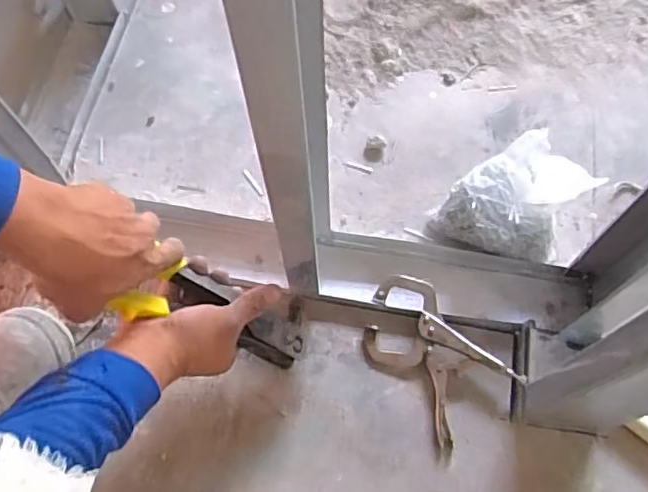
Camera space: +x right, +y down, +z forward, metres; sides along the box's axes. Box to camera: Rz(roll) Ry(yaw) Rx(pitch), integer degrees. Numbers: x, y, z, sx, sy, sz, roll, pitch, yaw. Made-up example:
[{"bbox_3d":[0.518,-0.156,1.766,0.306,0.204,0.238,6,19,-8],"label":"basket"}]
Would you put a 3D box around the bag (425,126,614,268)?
[{"bbox_3d":[0.201,-0.043,0.628,0.129,0.081,0.140,40,74,16],"label":"bag"}]

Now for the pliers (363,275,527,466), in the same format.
[{"bbox_3d":[0.103,0.110,0.596,0.106,0.016,0.162,-38,71,-13],"label":"pliers"}]

